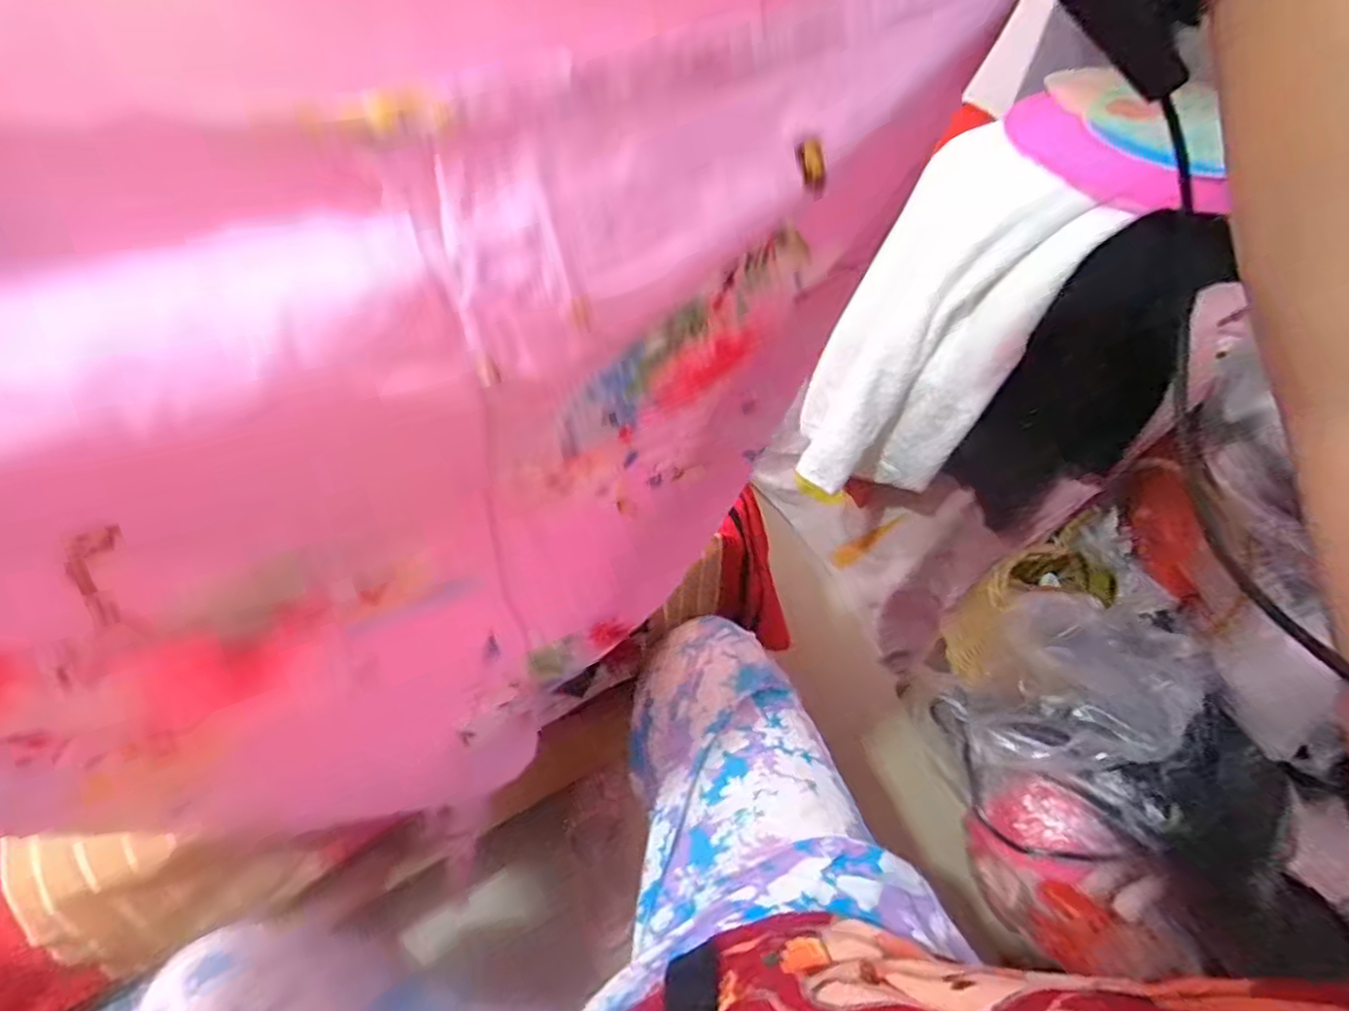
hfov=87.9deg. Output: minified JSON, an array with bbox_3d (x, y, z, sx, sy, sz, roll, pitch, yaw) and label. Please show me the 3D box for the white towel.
[{"bbox_3d":[0.267,-0.179,0.763,0.194,0.369,0.159,5,49,1],"label":"white towel"}]

